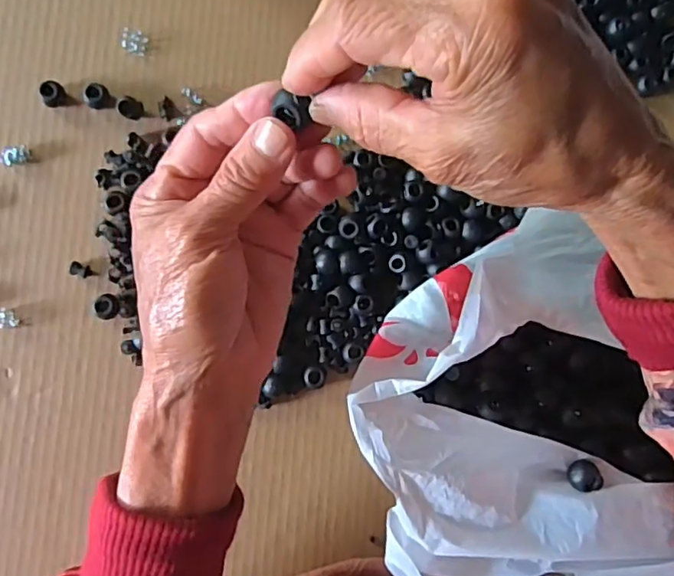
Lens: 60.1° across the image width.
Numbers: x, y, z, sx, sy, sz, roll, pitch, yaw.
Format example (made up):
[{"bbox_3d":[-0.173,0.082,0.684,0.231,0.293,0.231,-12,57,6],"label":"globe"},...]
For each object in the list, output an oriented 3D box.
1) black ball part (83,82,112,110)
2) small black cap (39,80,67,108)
[{"bbox_3d":[-0.150,-0.119,0.366,0.015,0.014,0.015,-32,93,-9],"label":"black ball part"},{"bbox_3d":[-0.175,-0.120,0.360,0.014,0.014,0.012,-32,93,-9],"label":"small black cap"}]

